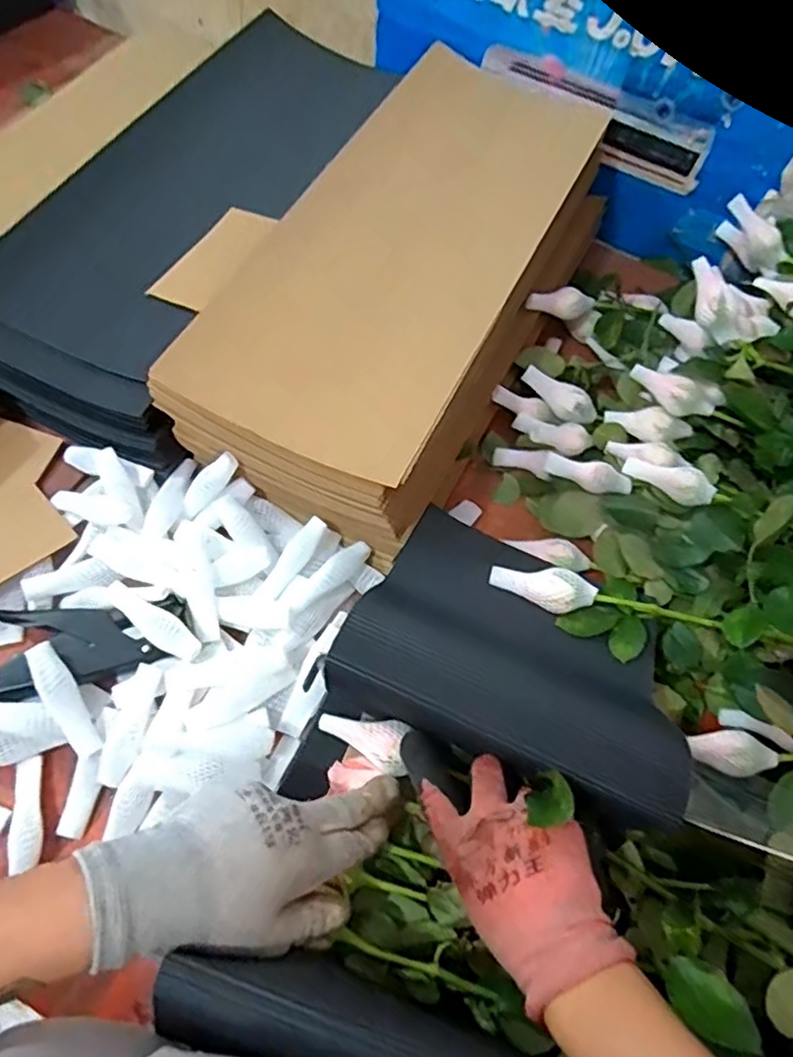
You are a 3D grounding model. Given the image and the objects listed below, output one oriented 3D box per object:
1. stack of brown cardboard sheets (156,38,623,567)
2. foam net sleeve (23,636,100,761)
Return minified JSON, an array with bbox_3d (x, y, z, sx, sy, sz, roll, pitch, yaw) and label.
[{"bbox_3d":[0.030,-0.255,0.638,0.234,0.134,0.545,27,63,6],"label":"stack of brown cardboard sheets"},{"bbox_3d":[-0.246,0.127,0.478,0.024,0.010,0.088,-27,90,-14],"label":"foam net sleeve"}]

